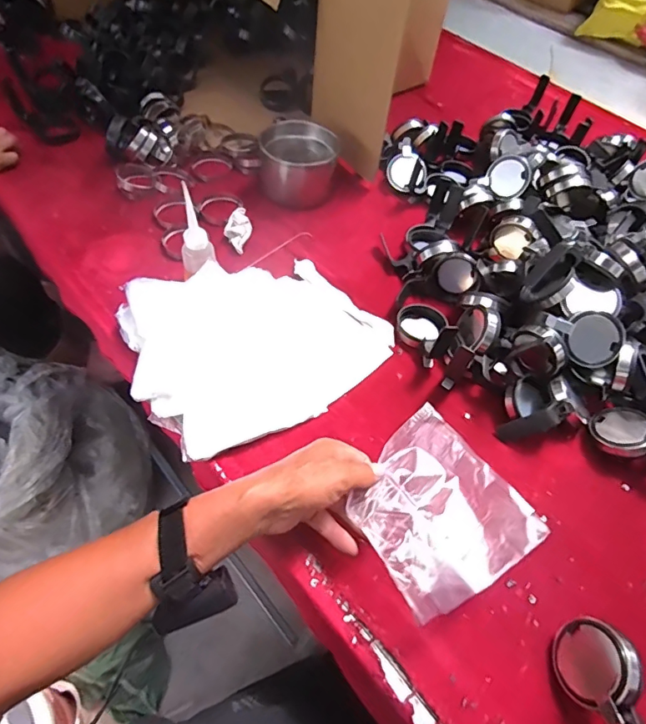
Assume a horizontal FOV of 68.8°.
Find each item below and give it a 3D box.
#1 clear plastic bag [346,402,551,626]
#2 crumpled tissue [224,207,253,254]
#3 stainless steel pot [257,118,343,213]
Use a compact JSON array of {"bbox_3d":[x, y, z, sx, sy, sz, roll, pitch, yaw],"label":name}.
[{"bbox_3d":[0.105,0.138,0.453,0.144,0.023,0.159,-28,61,-21],"label":"clear plastic bag"},{"bbox_3d":[-0.134,-0.210,0.744,0.042,0.023,0.077,-4,57,-9],"label":"crumpled tissue"},{"bbox_3d":[-0.043,-0.340,0.805,0.134,0.076,0.121,9,56,-1],"label":"stainless steel pot"}]

